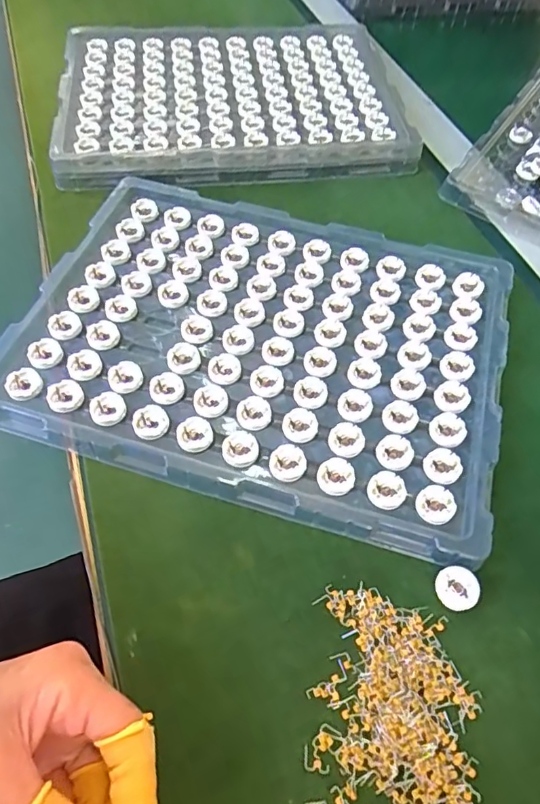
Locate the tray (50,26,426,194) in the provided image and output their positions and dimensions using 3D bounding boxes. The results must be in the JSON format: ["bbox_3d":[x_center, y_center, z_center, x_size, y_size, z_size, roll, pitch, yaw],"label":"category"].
[{"bbox_3d":[-0.041,-0.323,0.554,0.339,0.024,0.257,-5,58,-7],"label":"tray"}]

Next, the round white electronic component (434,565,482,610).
[{"bbox_3d":[0.106,0.106,0.301,0.023,0.004,0.023,-6,69,15],"label":"round white electronic component"}]

